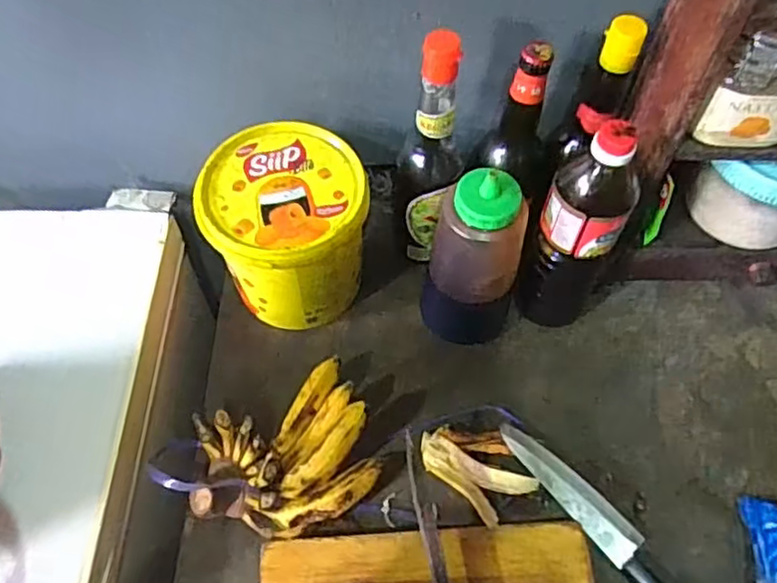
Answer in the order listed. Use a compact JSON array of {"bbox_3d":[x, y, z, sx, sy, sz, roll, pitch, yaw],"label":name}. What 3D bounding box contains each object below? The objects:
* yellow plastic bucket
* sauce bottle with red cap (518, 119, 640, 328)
[{"bbox_3d":[-0.107,-0.064,0.699,0.154,0.154,0.166,0,59,0],"label":"yellow plastic bucket"},{"bbox_3d":[0.183,-0.050,0.638,0.074,0.267,0.058,23,61,13],"label":"sauce bottle with red cap"}]

